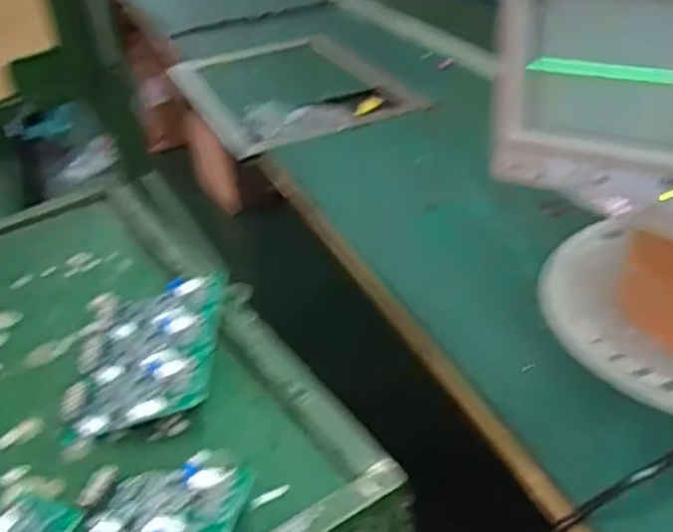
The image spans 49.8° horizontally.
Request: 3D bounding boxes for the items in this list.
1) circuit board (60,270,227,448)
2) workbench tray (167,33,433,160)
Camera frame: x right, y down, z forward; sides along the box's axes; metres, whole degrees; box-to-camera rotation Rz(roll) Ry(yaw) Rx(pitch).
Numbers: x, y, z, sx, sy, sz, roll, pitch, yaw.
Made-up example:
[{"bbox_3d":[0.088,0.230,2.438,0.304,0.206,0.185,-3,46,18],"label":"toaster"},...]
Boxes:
[{"bbox_3d":[-0.139,0.062,0.554,0.102,0.025,0.150,-8,34,0],"label":"circuit board"},{"bbox_3d":[-0.105,-0.287,1.174,0.290,0.037,0.475,-23,37,-21],"label":"workbench tray"}]

